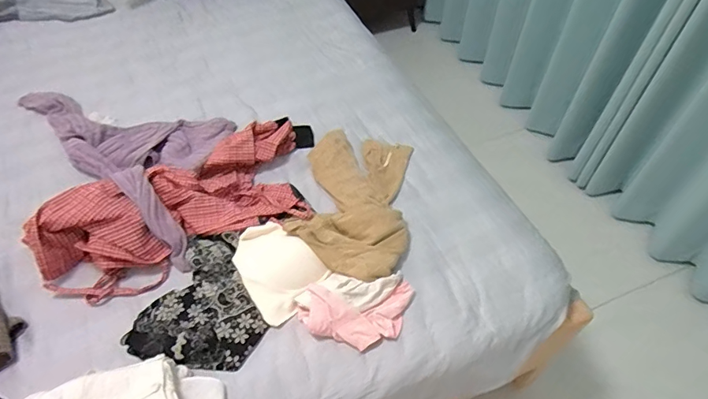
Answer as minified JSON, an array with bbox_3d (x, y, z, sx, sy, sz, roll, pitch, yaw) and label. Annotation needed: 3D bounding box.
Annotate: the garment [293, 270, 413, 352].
[{"bbox_3d":[0.000,0.193,0.799,0.206,0.046,0.132,1,50,1],"label":"garment"}]

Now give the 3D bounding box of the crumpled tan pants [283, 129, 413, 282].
[{"bbox_3d":[0.000,-0.007,0.952,0.228,0.049,0.402,6,50,5],"label":"crumpled tan pants"}]

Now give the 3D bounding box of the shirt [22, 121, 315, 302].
[{"bbox_3d":[-0.332,-0.009,0.915,0.589,0.099,0.304,-27,55,-21],"label":"shirt"}]

